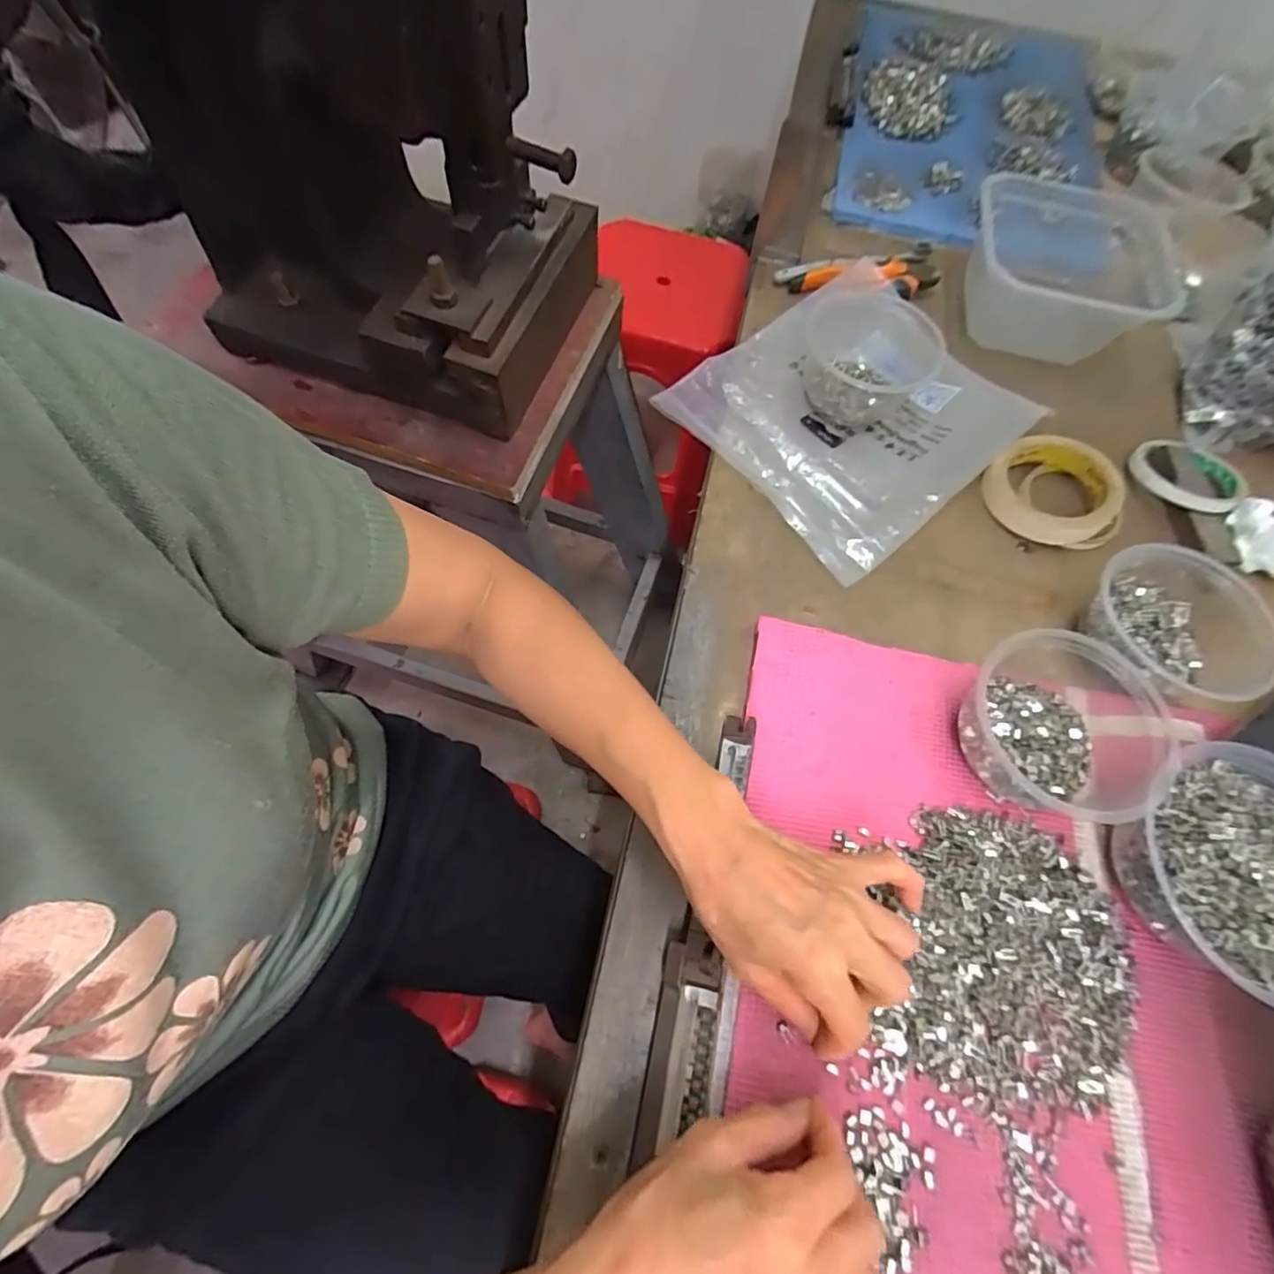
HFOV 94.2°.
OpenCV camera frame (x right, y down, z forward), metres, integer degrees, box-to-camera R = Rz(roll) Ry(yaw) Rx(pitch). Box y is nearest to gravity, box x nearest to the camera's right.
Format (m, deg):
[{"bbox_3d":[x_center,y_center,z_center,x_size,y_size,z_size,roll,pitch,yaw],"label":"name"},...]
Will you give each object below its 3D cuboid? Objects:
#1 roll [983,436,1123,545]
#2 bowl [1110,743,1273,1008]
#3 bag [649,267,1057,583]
[{"bbox_3d":[0.344,-0.124,0.492,0.097,0.034,0.088,32,67,9],"label":"roll"},{"bbox_3d":[0.355,0.135,0.340,0.134,0.048,0.125,2,66,-4],"label":"bowl"},{"bbox_3d":[0.187,-0.204,0.517,0.252,0.032,0.235,-37,74,-18],"label":"bag"}]

